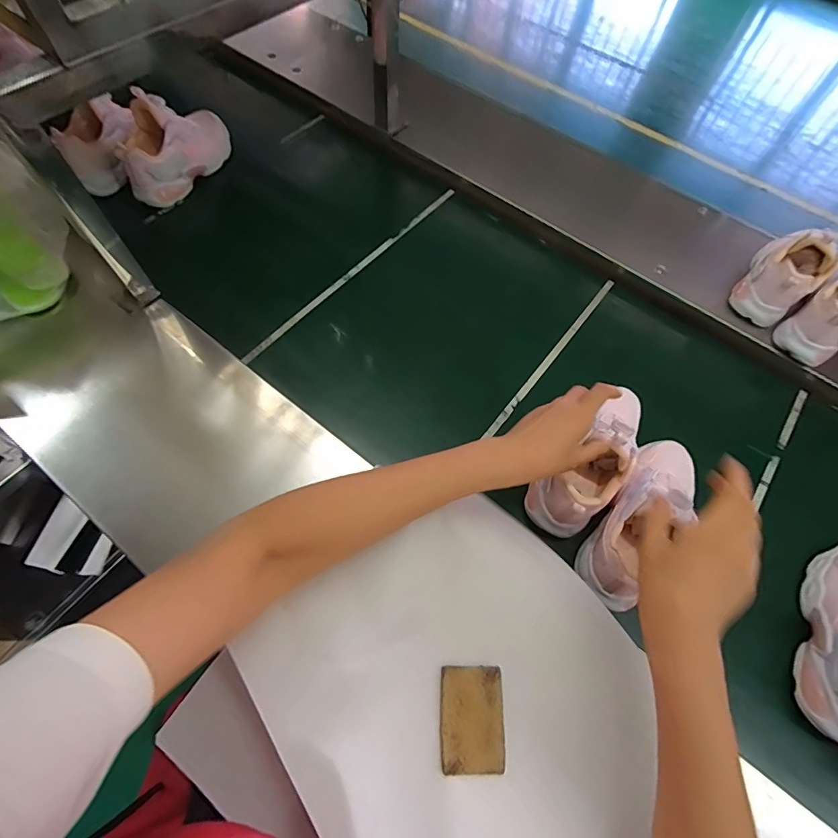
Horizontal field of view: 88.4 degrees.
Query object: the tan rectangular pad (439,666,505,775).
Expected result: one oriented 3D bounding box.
[{"bbox_3d":[0.043,0.245,0.354,0.050,0.010,0.072,2,65,-2],"label":"tan rectangular pad"}]

